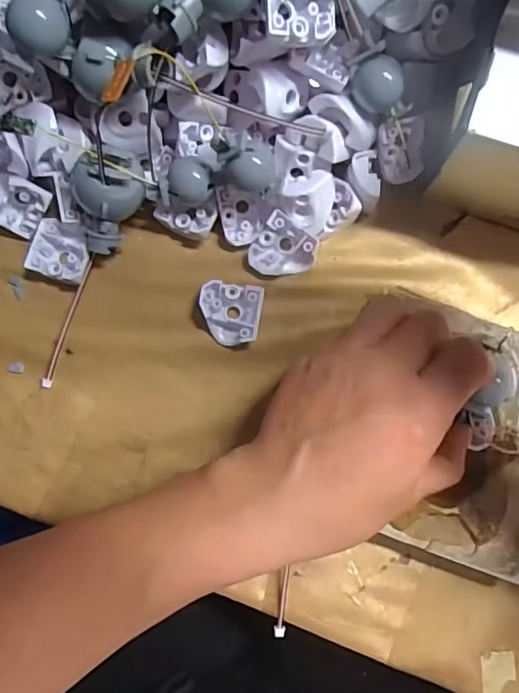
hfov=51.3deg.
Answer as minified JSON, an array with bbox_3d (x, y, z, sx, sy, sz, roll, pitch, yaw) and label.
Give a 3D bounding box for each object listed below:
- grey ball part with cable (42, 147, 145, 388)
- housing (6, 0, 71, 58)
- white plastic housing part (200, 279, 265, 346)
[{"bbox_3d":[-0.094,-0.042,0.290,0.033,0.031,0.125,25,110,9],"label":"grey ball part with cable"},{"bbox_3d":[-0.094,-0.139,0.232,0.018,0.018,0.022,20,85,4],"label":"housing"},{"bbox_3d":[-0.015,-0.017,0.288,0.031,0.016,0.031,7,84,3],"label":"white plastic housing part"}]

